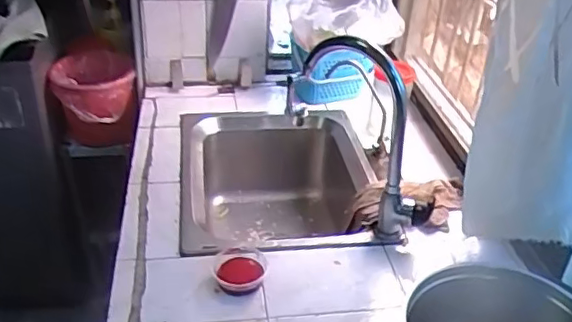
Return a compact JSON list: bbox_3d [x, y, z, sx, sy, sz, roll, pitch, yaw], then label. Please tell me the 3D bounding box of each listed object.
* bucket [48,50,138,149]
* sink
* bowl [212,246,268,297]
[{"bbox_3d":[-0.479,-0.151,1.490,0.185,0.186,0.229,-9,35,-18],"label":"bucket"},{"bbox_3d":[-0.014,0.100,1.231,0.394,0.224,0.441,-2,33,-9],"label":"sink"},{"bbox_3d":[-0.072,0.174,0.941,0.083,0.026,0.091,2,33,-2],"label":"bowl"}]

